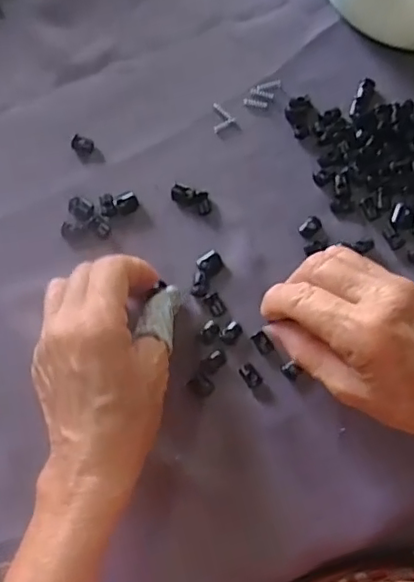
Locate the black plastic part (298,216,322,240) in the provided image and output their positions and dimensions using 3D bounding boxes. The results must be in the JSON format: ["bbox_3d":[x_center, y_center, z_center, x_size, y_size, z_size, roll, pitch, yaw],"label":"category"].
[{"bbox_3d":[0.066,-0.040,0.369,0.012,0.004,0.015,43,82,7],"label":"black plastic part"}]

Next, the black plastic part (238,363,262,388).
[{"bbox_3d":[0.027,0.051,0.351,0.010,0.004,0.015,-35,82,-7],"label":"black plastic part"}]

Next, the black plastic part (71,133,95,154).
[{"bbox_3d":[-0.082,-0.097,0.383,0.015,0.004,0.010,24,80,3],"label":"black plastic part"}]

